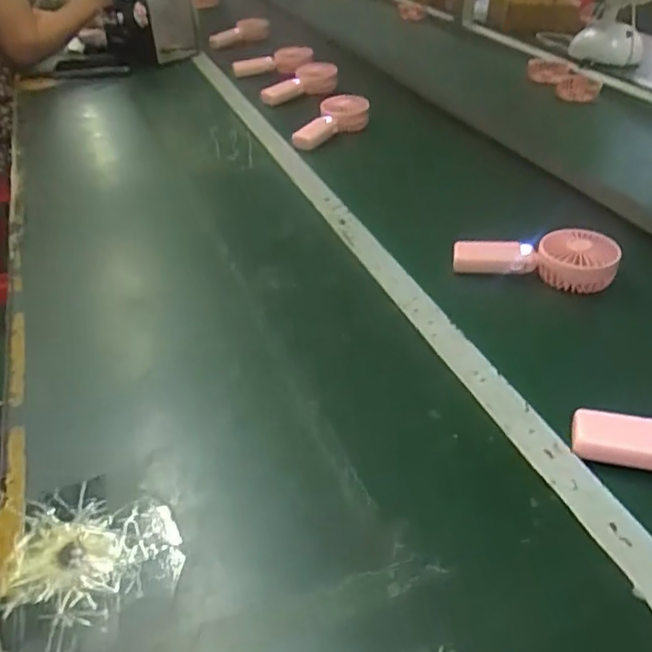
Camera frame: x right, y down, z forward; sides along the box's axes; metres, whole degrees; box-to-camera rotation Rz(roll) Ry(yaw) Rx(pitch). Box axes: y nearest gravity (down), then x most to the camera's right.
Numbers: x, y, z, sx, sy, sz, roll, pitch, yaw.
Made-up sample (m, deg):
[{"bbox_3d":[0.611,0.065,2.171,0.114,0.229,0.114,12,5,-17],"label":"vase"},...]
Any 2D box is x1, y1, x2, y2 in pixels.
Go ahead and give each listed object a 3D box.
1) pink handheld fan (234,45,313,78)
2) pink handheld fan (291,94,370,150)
[{"bbox_3d":[-0.125,-0.583,1.391,0.160,0.060,0.058,-7,36,13],"label":"pink handheld fan"},{"bbox_3d":[0.010,-0.361,1.111,0.169,0.070,0.053,-27,44,-33],"label":"pink handheld fan"}]

